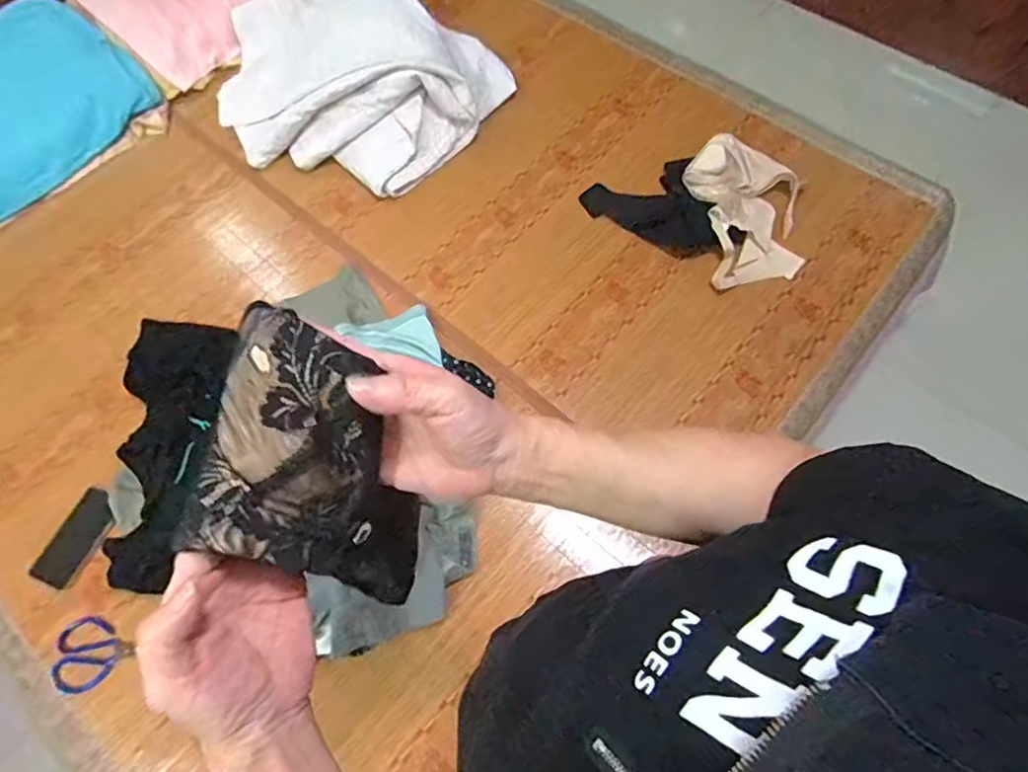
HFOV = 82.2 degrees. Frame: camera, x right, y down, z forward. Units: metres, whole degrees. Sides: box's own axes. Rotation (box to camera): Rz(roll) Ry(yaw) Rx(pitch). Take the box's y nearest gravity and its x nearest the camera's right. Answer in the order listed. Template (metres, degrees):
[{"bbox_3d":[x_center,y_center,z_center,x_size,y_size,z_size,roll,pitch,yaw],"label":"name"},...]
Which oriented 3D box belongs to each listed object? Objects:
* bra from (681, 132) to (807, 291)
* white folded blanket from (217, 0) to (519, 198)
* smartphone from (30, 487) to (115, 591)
[{"bbox_3d":[0.482,-0.375,1.202,0.226,0.067,0.337,-11,66,-1],"label":"bra"},{"bbox_3d":[-0.400,-0.723,1.335,0.668,0.130,0.530,32,72,16],"label":"white folded blanket"},{"bbox_3d":[-0.739,0.258,0.996,0.094,0.010,0.160,21,73,21],"label":"smartphone"}]

